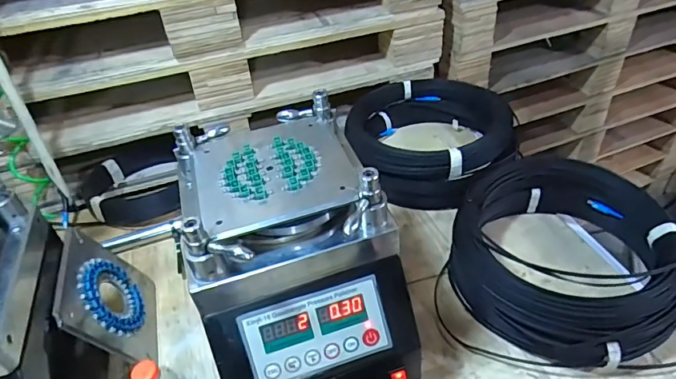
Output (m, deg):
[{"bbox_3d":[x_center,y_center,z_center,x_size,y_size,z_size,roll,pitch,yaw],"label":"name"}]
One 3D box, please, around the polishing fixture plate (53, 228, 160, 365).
[{"bbox_3d":[-0.316,0.148,0.659,0.022,0.172,0.177,-32,43,2],"label":"polishing fixture plate"}]

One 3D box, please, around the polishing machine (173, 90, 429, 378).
[{"bbox_3d":[-0.057,0.075,0.571,0.215,0.254,0.279,-16,43,-11],"label":"polishing machine"}]

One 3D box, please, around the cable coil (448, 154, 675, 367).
[{"bbox_3d":[0.323,0.092,0.665,0.293,0.113,0.285,-3,42,3],"label":"cable coil"}]

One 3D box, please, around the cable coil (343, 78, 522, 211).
[{"bbox_3d":[0.179,-0.106,0.920,0.283,0.094,0.303,-13,42,-7],"label":"cable coil"}]

